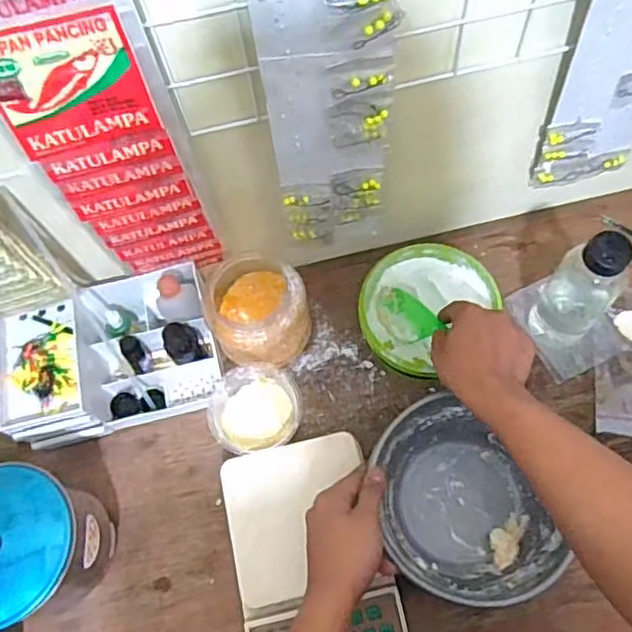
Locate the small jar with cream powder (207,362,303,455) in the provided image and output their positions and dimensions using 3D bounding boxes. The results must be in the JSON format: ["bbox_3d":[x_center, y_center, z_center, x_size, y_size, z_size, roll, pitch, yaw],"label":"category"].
[{"bbox_3d":[-0.067,0.110,0.699,0.099,0.057,0.097,-1,67,4],"label":"small jar with cream powder"}]

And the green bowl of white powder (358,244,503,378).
[{"bbox_3d":[0.129,-0.003,0.730,0.159,0.059,0.150,-40,70,-12],"label":"green bowl of white powder"}]

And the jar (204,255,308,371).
[{"bbox_3d":[-0.067,-0.005,0.713,0.103,0.110,0.108,-1,67,4],"label":"jar"}]

